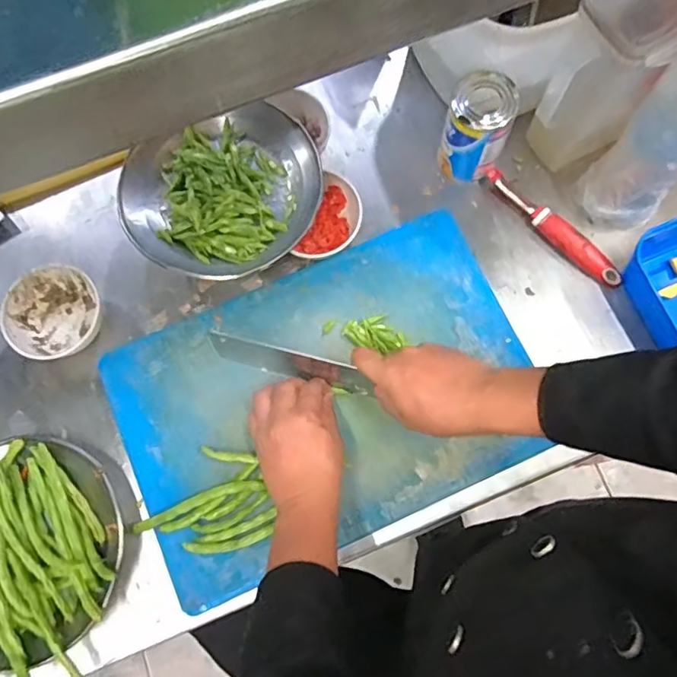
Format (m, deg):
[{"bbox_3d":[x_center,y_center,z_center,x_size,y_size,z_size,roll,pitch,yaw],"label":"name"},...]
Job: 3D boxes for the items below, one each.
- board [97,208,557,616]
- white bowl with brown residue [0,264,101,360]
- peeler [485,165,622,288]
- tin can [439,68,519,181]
[{"bbox_3d":[-0.014,0.062,0.612,0.437,0.028,0.295,-24,76,-5],"label":"board"},{"bbox_3d":[-0.326,-0.029,0.651,0.101,0.045,0.098,0,76,1],"label":"white bowl with brown residue"},{"bbox_3d":[0.251,-0.133,0.663,0.198,0.019,0.025,43,80,11],"label":"peeler"},{"bbox_3d":[0.156,-0.237,0.642,0.067,0.118,0.066,0,76,1],"label":"tin can"}]

